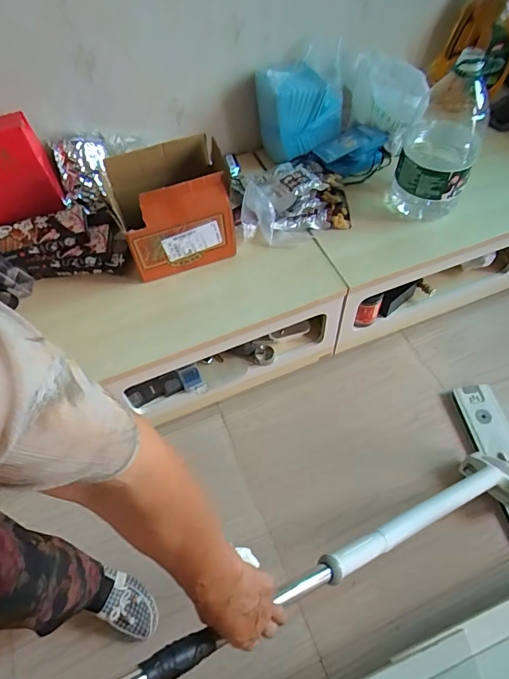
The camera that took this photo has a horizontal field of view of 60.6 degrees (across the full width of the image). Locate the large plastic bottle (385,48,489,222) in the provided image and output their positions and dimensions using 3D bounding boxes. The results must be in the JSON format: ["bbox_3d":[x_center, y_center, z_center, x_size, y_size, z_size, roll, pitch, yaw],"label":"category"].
[{"bbox_3d":[0.445,-0.471,1.045,0.181,0.353,0.171,19,59,16],"label":"large plastic bottle"}]

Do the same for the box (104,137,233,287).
[{"bbox_3d":[-0.188,-0.286,0.993,0.244,0.249,0.181,-20,57,-10],"label":"box"}]

